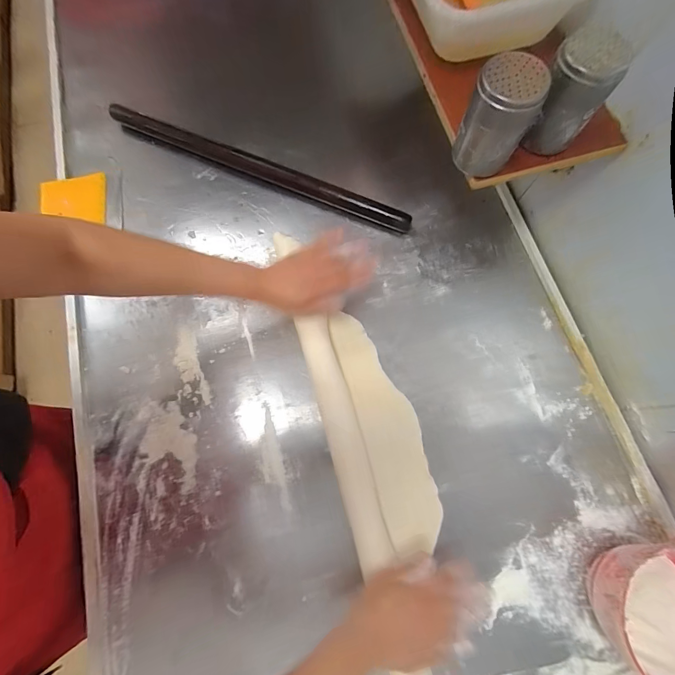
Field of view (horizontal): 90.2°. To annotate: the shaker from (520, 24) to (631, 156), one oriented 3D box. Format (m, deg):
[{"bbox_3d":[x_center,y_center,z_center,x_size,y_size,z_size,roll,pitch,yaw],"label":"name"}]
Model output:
[{"bbox_3d":[0.247,-0.258,0.361,0.066,0.099,0.054,36,77,9],"label":"shaker"}]

